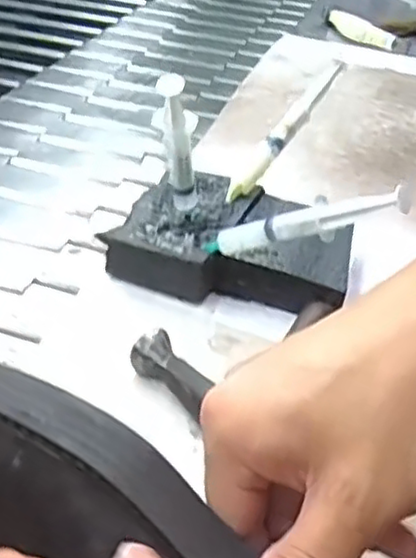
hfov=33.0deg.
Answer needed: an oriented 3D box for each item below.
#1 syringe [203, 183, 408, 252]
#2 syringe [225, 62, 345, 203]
[{"bbox_3d":[0.053,-0.033,0.433,0.149,0.024,0.012,-12,22,39],"label":"syringe"},{"bbox_3d":[0.060,-0.114,0.551,0.016,0.017,0.140,32,78,33],"label":"syringe"}]

